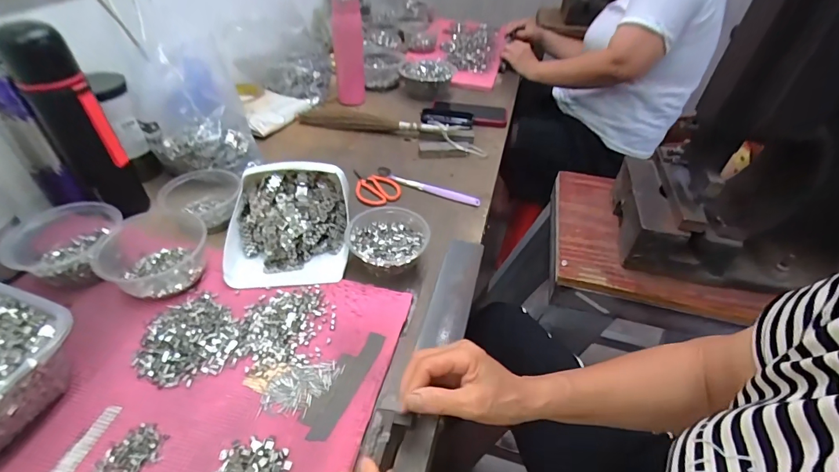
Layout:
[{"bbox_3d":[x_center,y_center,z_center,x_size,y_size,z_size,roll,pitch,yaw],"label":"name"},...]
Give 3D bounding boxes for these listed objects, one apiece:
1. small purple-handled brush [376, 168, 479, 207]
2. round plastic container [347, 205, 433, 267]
[{"bbox_3d":[0.012,-0.082,0.654,0.179,0.014,0.011,19,44,13],"label":"small purple-handled brush"},{"bbox_3d":[-0.042,0.008,0.516,0.100,0.046,0.093,1,42,-1],"label":"round plastic container"}]

